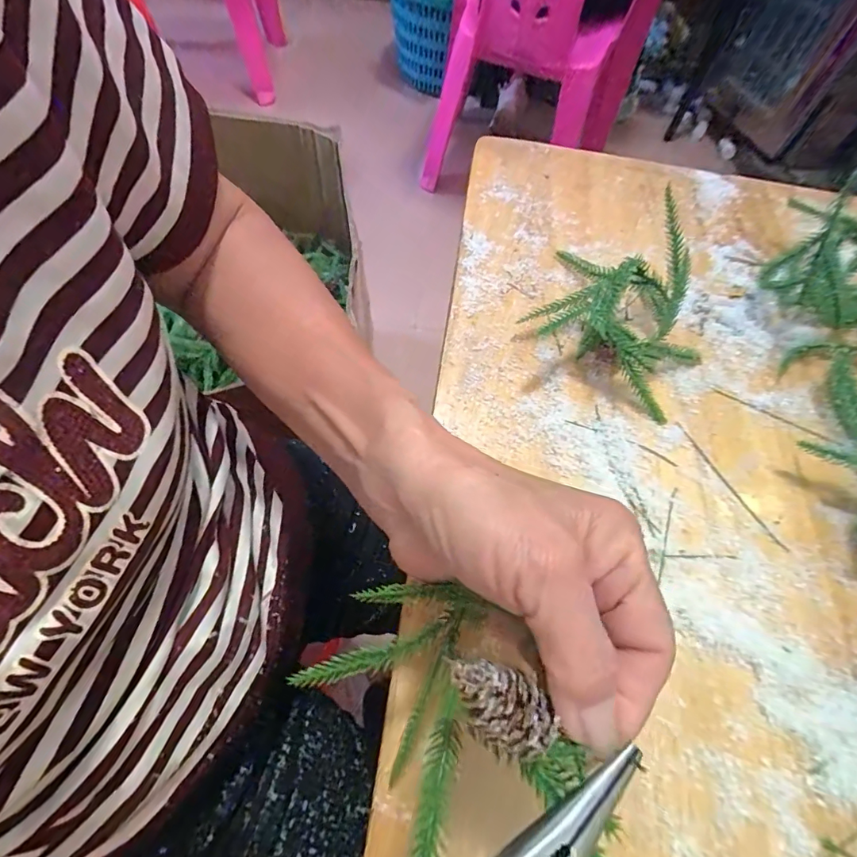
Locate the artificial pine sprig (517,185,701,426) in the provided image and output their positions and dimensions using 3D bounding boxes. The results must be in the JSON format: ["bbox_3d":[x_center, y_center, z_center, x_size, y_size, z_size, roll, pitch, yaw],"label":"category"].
[{"bbox_3d":[0.134,-0.087,0.305,0.123,0.063,0.101,34,66,13],"label":"artificial pine sprig"}]

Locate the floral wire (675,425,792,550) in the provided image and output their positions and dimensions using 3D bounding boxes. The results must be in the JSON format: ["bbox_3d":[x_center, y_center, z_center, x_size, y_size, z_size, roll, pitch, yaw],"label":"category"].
[{"bbox_3d":[0.186,0.034,0.282,0.005,0.004,0.093,-26,67,-16],"label":"floral wire"}]

